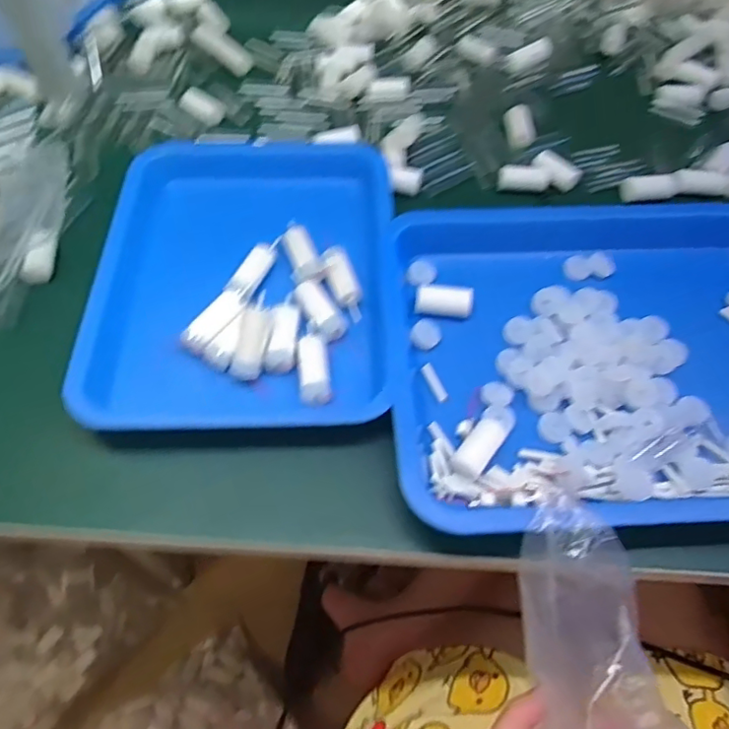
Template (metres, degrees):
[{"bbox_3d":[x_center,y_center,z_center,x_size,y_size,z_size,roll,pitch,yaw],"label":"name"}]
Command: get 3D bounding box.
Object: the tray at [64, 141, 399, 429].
[{"bbox_3d":[-0.088,-0.084,0.459,0.217,0.032,0.285,1,57,0],"label":"tray"}]

